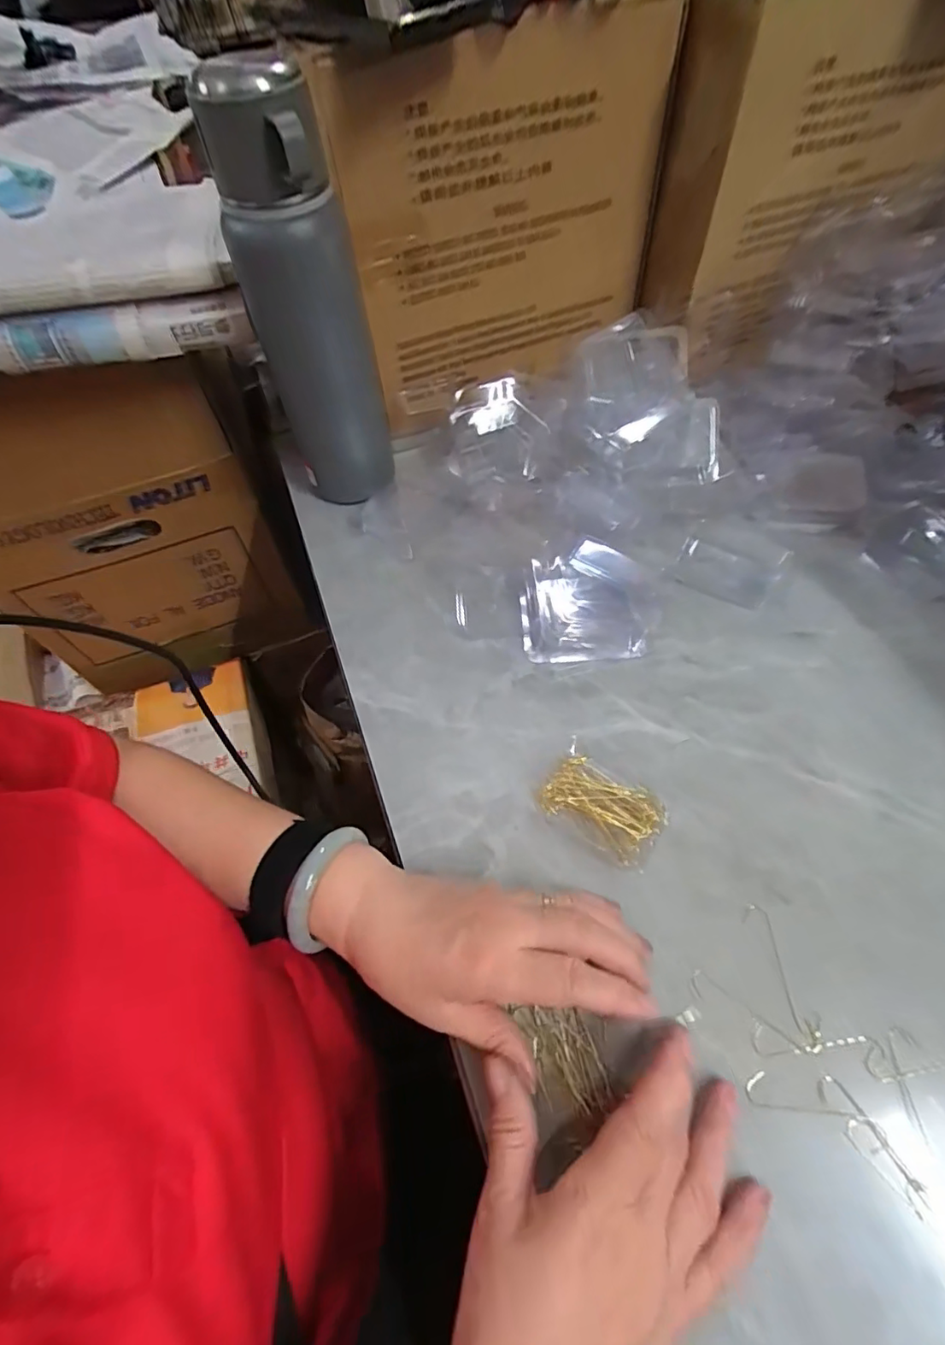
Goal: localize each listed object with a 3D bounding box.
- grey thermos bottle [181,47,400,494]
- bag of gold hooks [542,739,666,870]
[{"bbox_3d":[-0.121,-0.256,0.412,0.083,0.268,0.076,-17,59,-7],"label":"grey thermos bottle"},{"bbox_3d":[0.081,0.083,0.340,0.073,0.013,0.050,32,65,21],"label":"bag of gold hooks"}]

